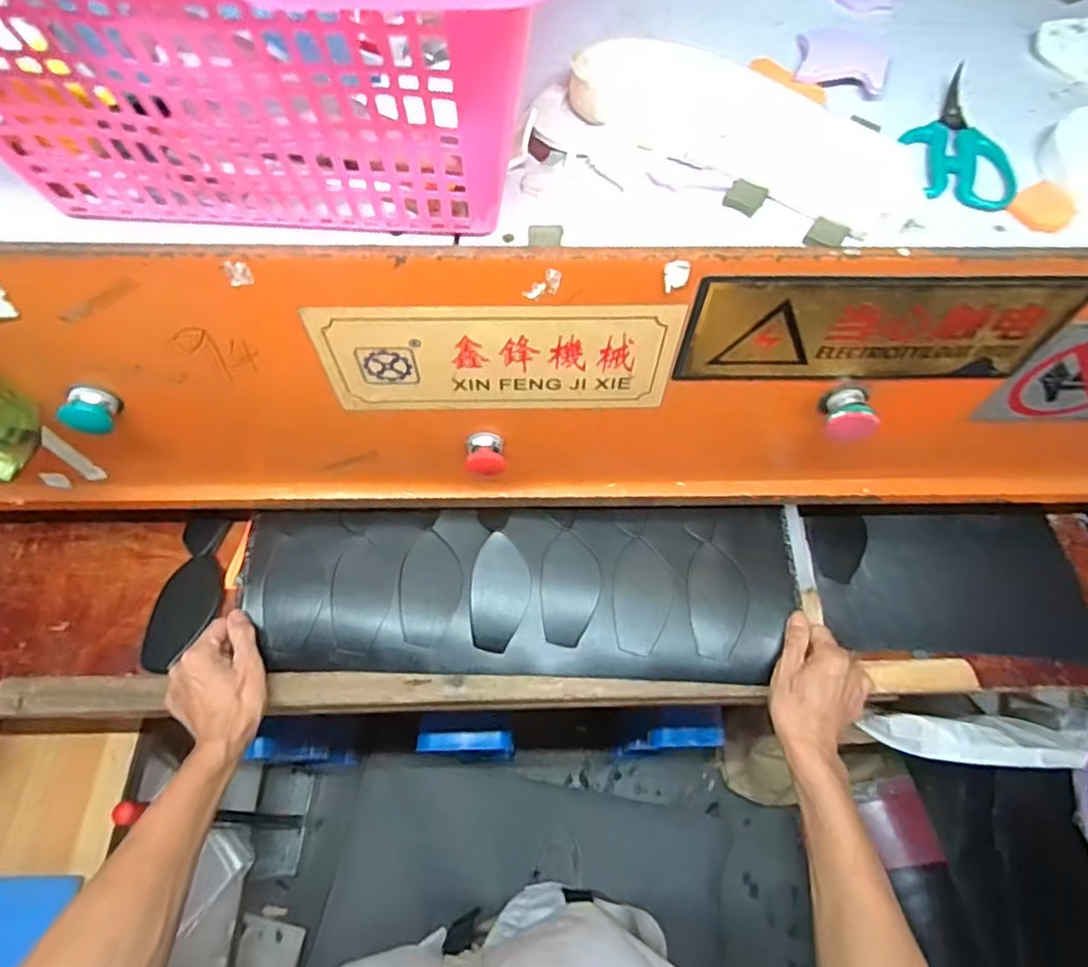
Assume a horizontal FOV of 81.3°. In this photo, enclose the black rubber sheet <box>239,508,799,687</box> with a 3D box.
[{"bbox_3d":[-0.021,0.110,0.661,0.558,0.038,0.194,0,61,-2],"label":"black rubber sheet"}]

